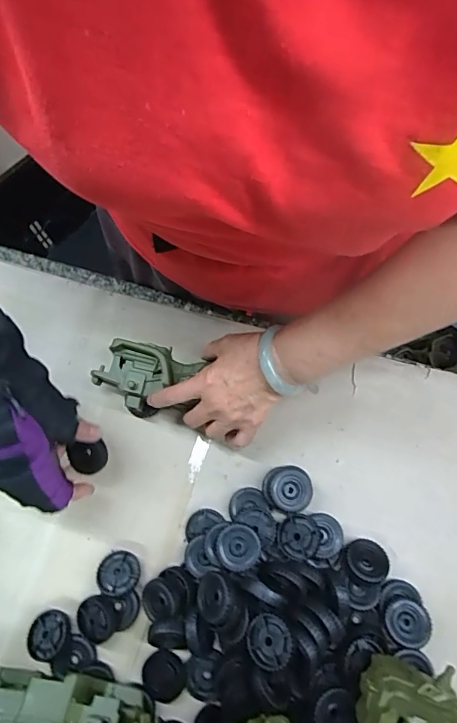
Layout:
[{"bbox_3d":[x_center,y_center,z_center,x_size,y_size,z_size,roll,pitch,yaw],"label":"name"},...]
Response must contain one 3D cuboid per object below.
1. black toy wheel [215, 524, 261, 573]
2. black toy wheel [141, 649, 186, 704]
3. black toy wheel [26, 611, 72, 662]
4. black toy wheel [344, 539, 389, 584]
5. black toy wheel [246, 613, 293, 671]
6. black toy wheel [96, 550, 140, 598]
[{"bbox_3d":[0.009,0.181,0.445,0.040,0.009,0.042,-1,72,2],"label":"black toy wheel"},{"bbox_3d":[-0.062,0.305,0.445,0.043,0.009,0.040,-1,72,2],"label":"black toy wheel"},{"bbox_3d":[-0.181,0.274,0.457,0.040,0.014,0.044,-1,72,2],"label":"black toy wheel"},{"bbox_3d":[0.140,0.203,0.469,0.041,0.029,0.037,22,74,9],"label":"black toy wheel"},{"bbox_3d":[0.039,0.252,0.411,0.043,0.016,0.042,9,72,33],"label":"black toy wheel"},{"bbox_3d":[-0.114,0.219,0.472,0.044,0.014,0.041,-5,72,1],"label":"black toy wheel"}]

